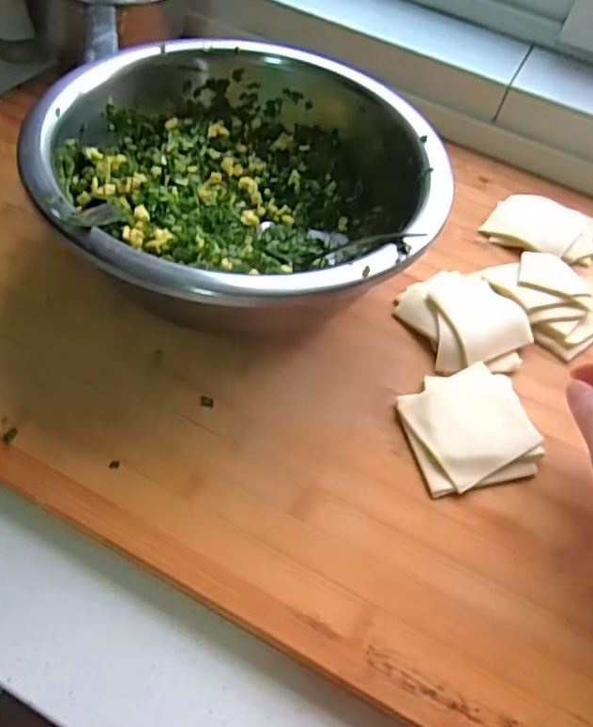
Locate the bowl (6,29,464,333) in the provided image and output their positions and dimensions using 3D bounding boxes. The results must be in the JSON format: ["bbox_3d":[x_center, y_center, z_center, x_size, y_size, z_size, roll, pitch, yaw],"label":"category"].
[{"bbox_3d":[-0.034,-0.121,0.401,0.251,0.093,0.240,3,50,-3],"label":"bowl"}]

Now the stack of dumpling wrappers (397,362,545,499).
[{"bbox_3d":[0.108,0.037,0.362,0.080,0.013,0.077,-10,51,-13],"label":"stack of dumpling wrappers"}]

